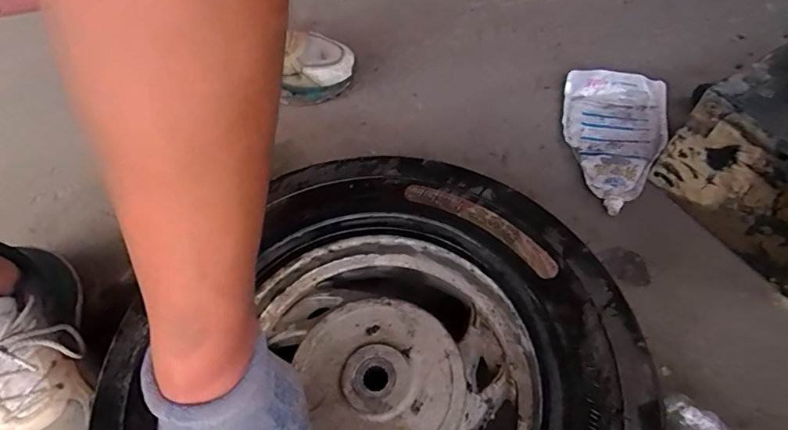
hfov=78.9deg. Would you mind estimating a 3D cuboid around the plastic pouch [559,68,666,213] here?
[{"bbox_3d":[0.248,-0.087,0.535,0.114,0.041,0.186,9,57,12],"label":"plastic pouch"}]

